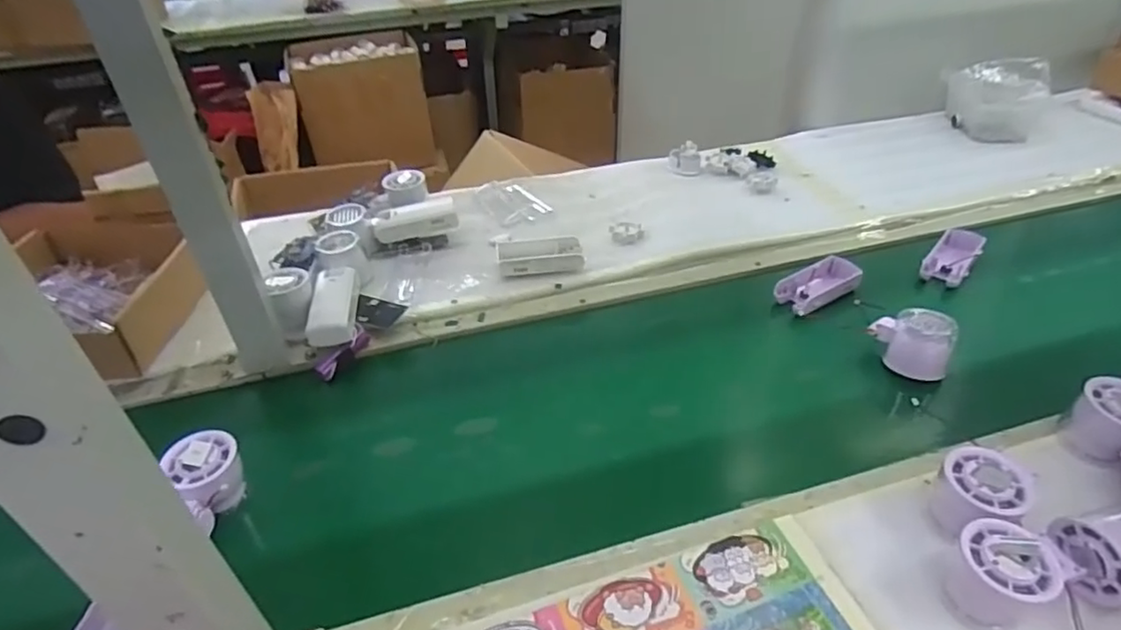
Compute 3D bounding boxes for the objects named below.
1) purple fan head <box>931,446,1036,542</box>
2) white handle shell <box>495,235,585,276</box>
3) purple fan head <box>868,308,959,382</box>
[{"bbox_3d":[0.320,0.142,0.487,0.057,0.056,0.056,27,46,31],"label":"purple fan head"},{"bbox_3d":[-0.024,-0.073,0.792,0.107,0.025,0.048,-6,38,-7],"label":"white handle shell"},{"bbox_3d":[0.360,0.028,0.646,0.069,0.053,0.050,10,39,13],"label":"purple fan head"}]

